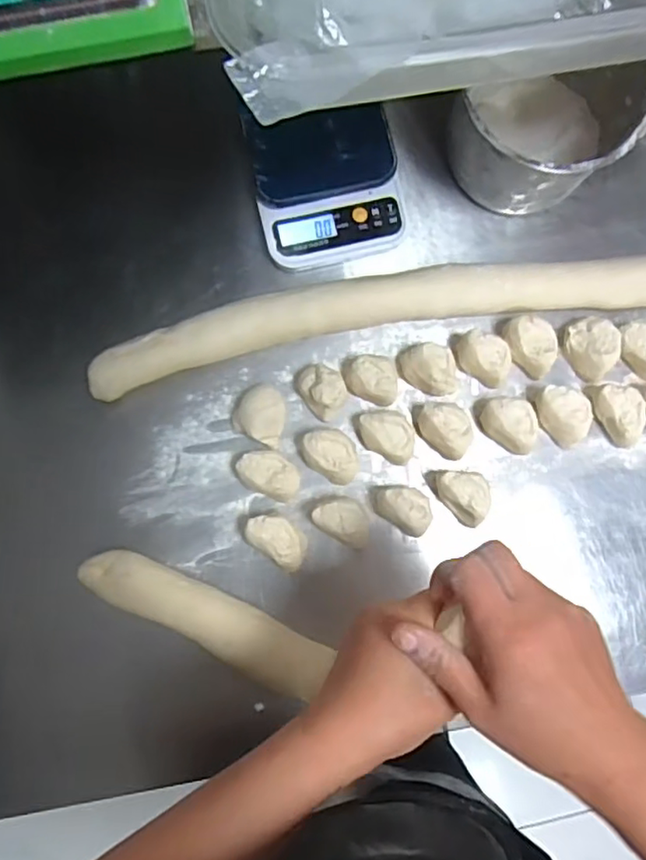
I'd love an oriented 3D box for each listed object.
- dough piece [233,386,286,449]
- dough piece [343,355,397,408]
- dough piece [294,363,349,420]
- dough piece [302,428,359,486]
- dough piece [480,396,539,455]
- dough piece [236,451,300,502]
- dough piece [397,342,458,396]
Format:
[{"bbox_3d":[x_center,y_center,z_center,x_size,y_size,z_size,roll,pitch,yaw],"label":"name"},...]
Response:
[{"bbox_3d":[-0.053,-0.014,0.539,0.046,0.032,0.046,0,82,-2],"label":"dough piece"},{"bbox_3d":[0.042,-0.044,0.549,0.047,0.032,0.040,4,82,-1],"label":"dough piece"},{"bbox_3d":[-0.003,-0.037,0.542,0.035,0.039,0.050,-44,85,-7],"label":"dough piece"},{"bbox_3d":[0.008,0.022,0.540,0.053,0.029,0.039,36,82,4],"label":"dough piece"},{"bbox_3d":[0.169,-0.006,0.551,0.053,0.030,0.042,39,83,4],"label":"dough piece"},{"bbox_3d":[-0.047,0.040,0.539,0.056,0.031,0.035,24,82,2],"label":"dough piece"},{"bbox_3d":[0.098,-0.055,0.551,0.061,0.032,0.042,42,83,4],"label":"dough piece"}]

